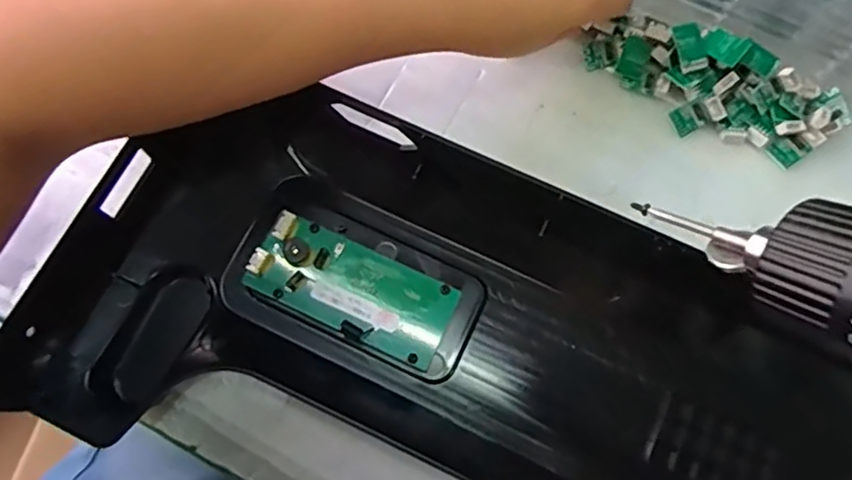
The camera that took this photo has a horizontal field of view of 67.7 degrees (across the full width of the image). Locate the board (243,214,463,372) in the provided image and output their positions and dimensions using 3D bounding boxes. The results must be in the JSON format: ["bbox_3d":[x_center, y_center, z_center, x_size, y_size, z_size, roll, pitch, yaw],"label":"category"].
[{"bbox_3d":[-0.039,0.025,0.338,0.107,0.007,0.045,25,75,6],"label":"board"}]

